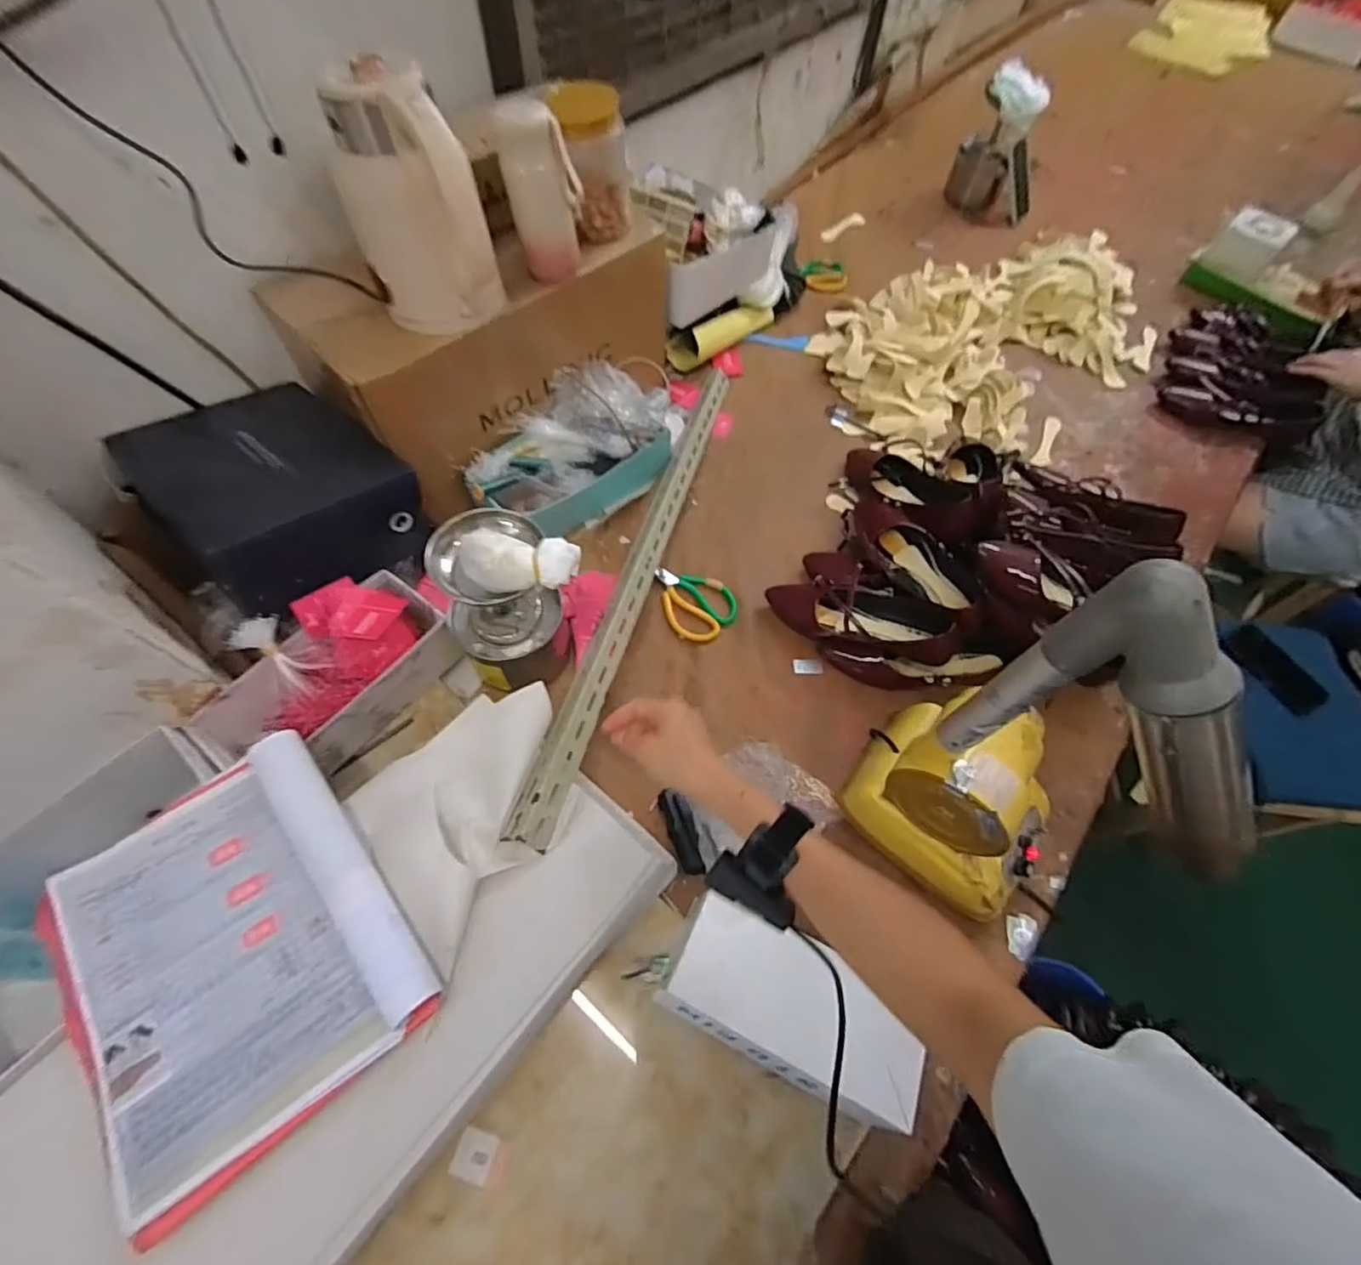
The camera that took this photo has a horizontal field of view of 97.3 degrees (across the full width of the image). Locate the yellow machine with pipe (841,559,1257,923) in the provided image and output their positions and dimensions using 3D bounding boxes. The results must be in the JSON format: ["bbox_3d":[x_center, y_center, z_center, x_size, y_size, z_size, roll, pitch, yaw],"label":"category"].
[{"bbox_3d":[0.333,0.120,0.543,0.215,0.484,0.165,37,67,16],"label":"yellow machine with pipe"}]

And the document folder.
[{"bbox_3d":[-0.394,0.272,0.523,0.246,0.032,0.306,-35,69,-19],"label":"document folder"}]

